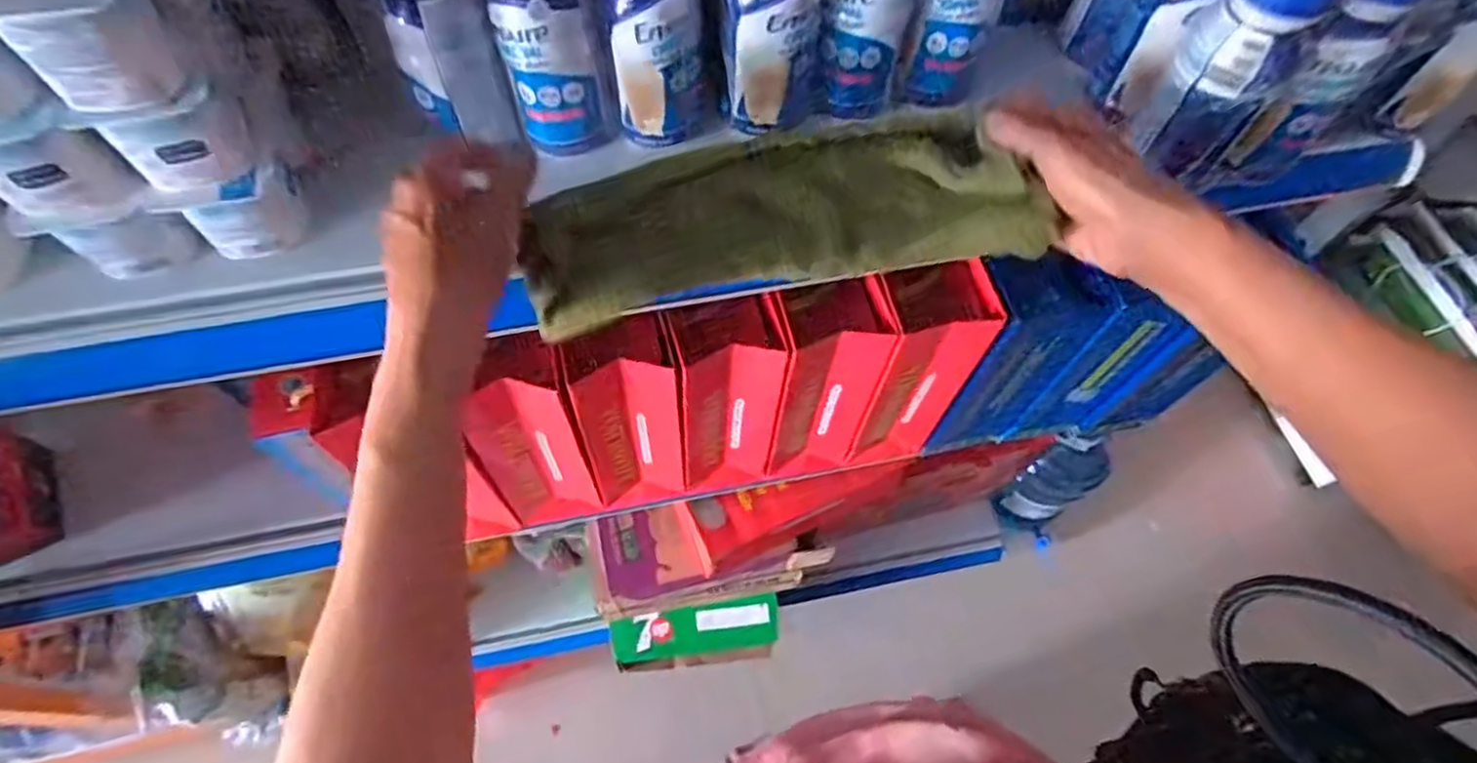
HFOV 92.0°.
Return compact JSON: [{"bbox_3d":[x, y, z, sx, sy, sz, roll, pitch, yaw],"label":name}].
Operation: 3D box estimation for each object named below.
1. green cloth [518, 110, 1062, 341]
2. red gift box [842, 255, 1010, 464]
[{"bbox_3d":[0.024,-0.088,0.376,0.265,0.033,0.081,-9,97,2],"label":"green cloth"},{"bbox_3d":[0.149,-0.008,0.636,0.082,0.248,0.067,-10,62,-7],"label":"red gift box"}]

